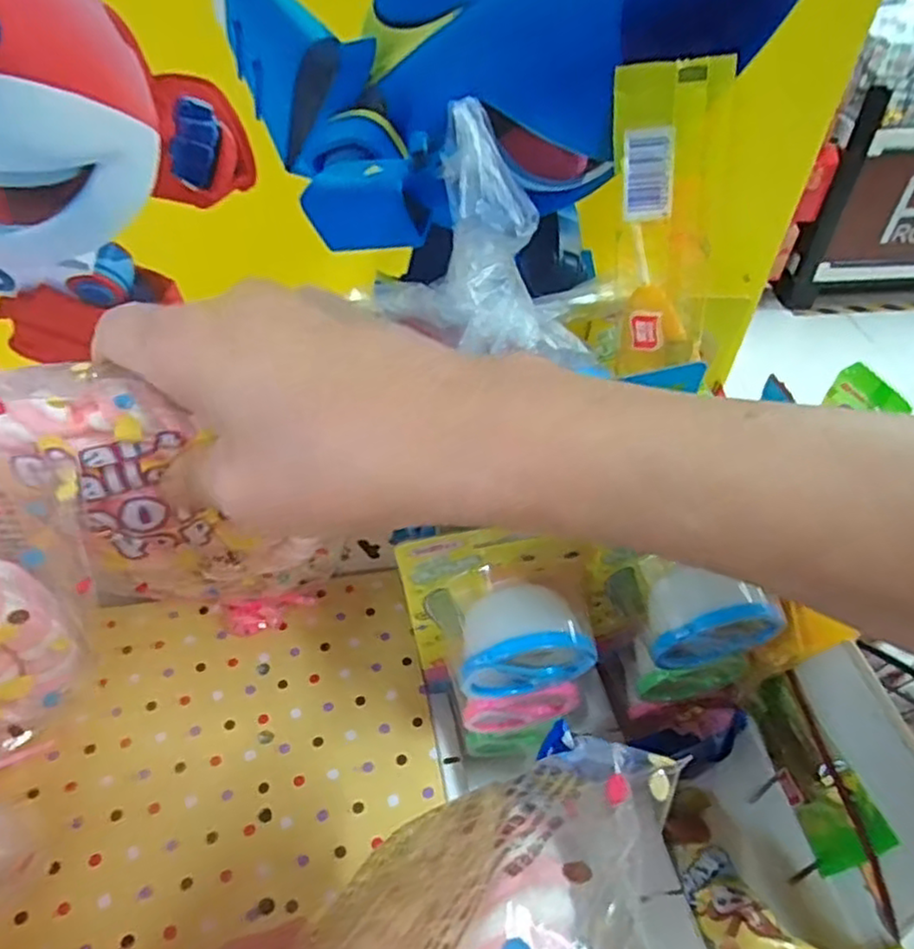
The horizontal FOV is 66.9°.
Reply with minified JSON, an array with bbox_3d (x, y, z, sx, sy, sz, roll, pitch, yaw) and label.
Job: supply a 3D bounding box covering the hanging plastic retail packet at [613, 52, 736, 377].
[{"bbox_3d":[0.082,-0.096,0.269,0.039,0.110,0.009,-4,27,5],"label":"hanging plastic retail packet"}]

